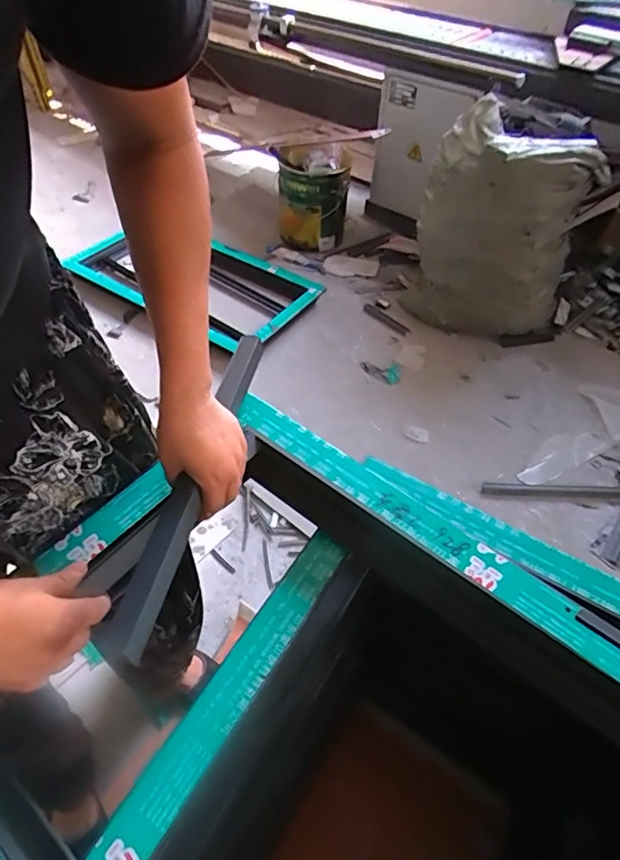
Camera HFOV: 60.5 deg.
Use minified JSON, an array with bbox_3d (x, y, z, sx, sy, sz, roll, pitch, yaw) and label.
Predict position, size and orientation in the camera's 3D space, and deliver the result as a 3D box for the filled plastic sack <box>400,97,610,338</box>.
[{"bbox_3d":[0.576,-0.605,1.665,0.483,0.636,0.315,19,52,15],"label":"filled plastic sack"}]

